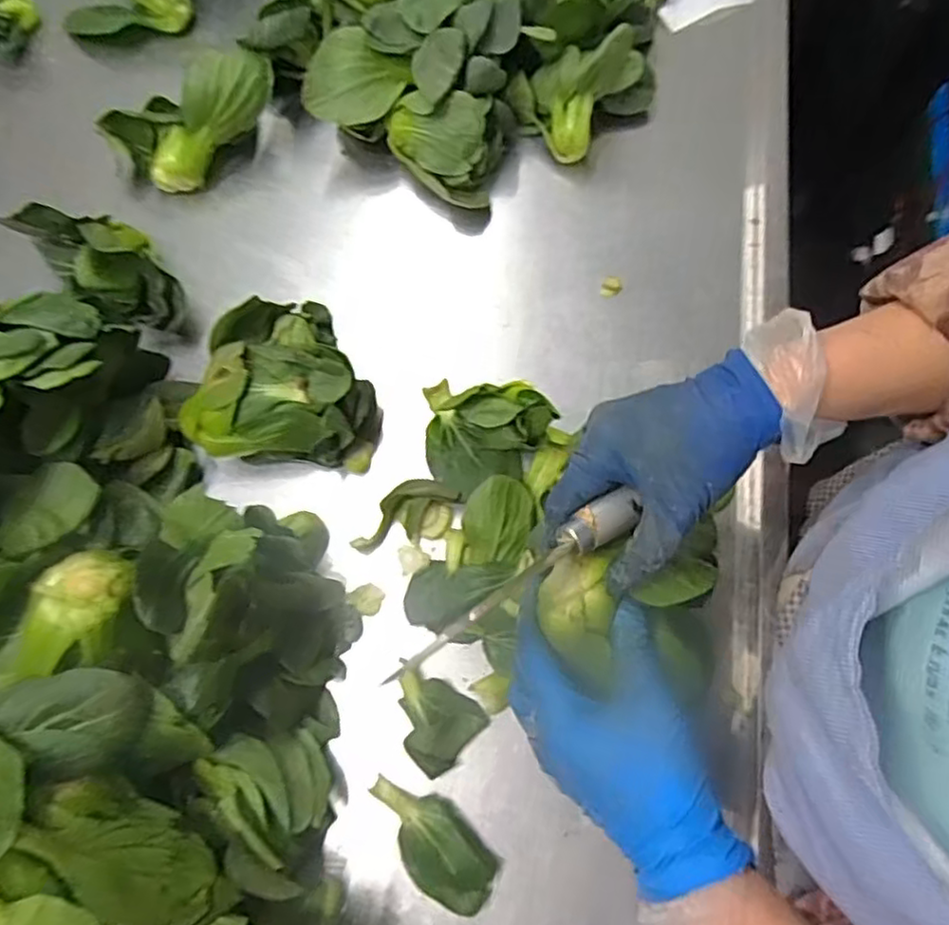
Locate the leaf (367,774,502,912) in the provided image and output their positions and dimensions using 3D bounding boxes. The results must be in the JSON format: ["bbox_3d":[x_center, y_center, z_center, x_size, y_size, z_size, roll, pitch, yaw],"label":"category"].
[{"bbox_3d":[-0.029,0.239,0.426,0.095,0.019,0.046,41,78,14],"label":"leaf"}]

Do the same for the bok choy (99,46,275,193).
[{"bbox_3d":[-0.238,-0.293,0.576,0.154,0.061,0.069,-28,72,12],"label":"bok choy"}]

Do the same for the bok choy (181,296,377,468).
[{"bbox_3d":[-0.138,-0.060,0.493,0.133,0.084,0.115,2,72,3],"label":"bok choy"}]

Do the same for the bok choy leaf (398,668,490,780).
[{"bbox_3d":[-0.029,0.168,0.443,0.061,0.027,0.049,36,77,13],"label":"bok choy leaf"}]

